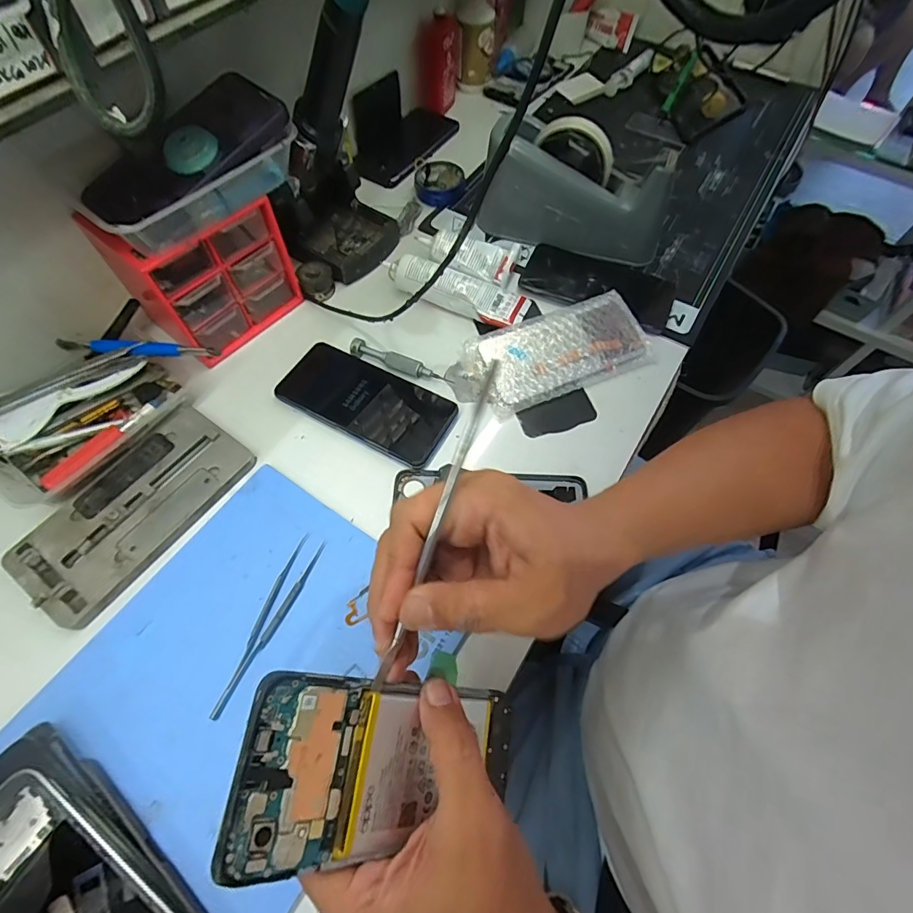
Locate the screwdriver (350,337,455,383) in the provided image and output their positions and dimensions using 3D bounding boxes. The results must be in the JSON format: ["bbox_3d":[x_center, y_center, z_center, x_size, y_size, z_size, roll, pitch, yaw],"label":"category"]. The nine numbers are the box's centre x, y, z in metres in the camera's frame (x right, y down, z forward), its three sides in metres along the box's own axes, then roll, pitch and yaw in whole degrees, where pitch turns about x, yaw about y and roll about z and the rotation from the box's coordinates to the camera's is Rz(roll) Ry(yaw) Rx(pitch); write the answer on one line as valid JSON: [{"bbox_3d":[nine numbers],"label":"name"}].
[{"bbox_3d":[-0.055,-0.091,0.455,0.101,0.012,0.015,19,64,8],"label":"screwdriver"}]

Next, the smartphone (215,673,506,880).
[{"bbox_3d":[-0.028,0.148,0.226,0.156,0.005,0.069,27,59,-36],"label":"smartphone"}]

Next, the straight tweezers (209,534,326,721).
[{"bbox_3d":[-0.137,0.120,0.342,0.020,0.008,0.131,21,64,9],"label":"straight tweezers"}]

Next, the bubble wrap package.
[{"bbox_3d":[0.091,-0.100,0.458,0.195,0.022,0.087,-21,65,-12],"label":"bubble wrap package"}]

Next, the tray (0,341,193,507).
[{"bbox_3d":[-0.321,-0.034,0.399,0.095,0.042,0.150,36,67,16],"label":"tray"}]

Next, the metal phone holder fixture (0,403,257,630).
[{"bbox_3d":[-0.260,0.040,0.381,0.094,0.011,0.177,32,66,14],"label":"metal phone holder fixture"}]

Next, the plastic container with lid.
[{"bbox_3d":[-0.216,-0.237,0.380,0.112,0.048,0.166,41,69,18],"label":"plastic container with lid"}]

